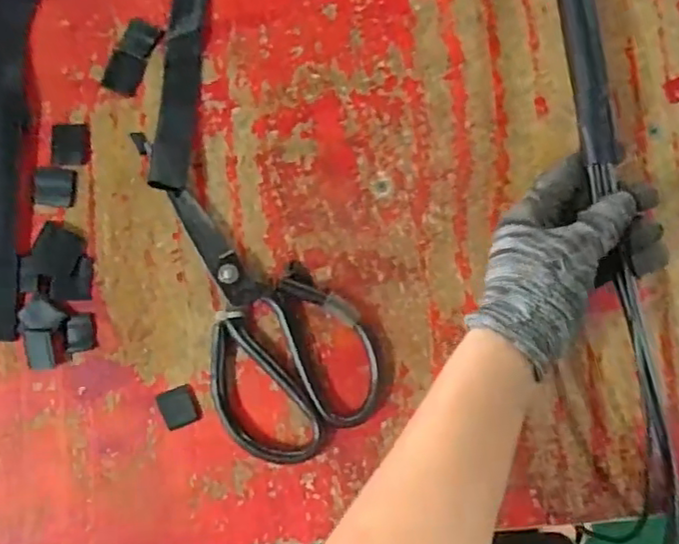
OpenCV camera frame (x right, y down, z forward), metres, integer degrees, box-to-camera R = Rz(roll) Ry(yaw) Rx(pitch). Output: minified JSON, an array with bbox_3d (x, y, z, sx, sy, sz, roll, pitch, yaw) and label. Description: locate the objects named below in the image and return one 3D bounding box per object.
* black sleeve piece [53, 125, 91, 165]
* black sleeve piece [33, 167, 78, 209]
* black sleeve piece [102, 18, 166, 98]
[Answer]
[{"bbox_3d":[-0.189,-0.090,0.442,0.027,0.004,0.028,-1,87,5],"label":"black sleeve piece"},{"bbox_3d":[-0.201,-0.060,0.443,0.032,0.004,0.027,9,88,5],"label":"black sleeve piece"},{"bbox_3d":[-0.146,-0.151,0.443,0.027,0.004,0.052,27,90,5],"label":"black sleeve piece"}]

